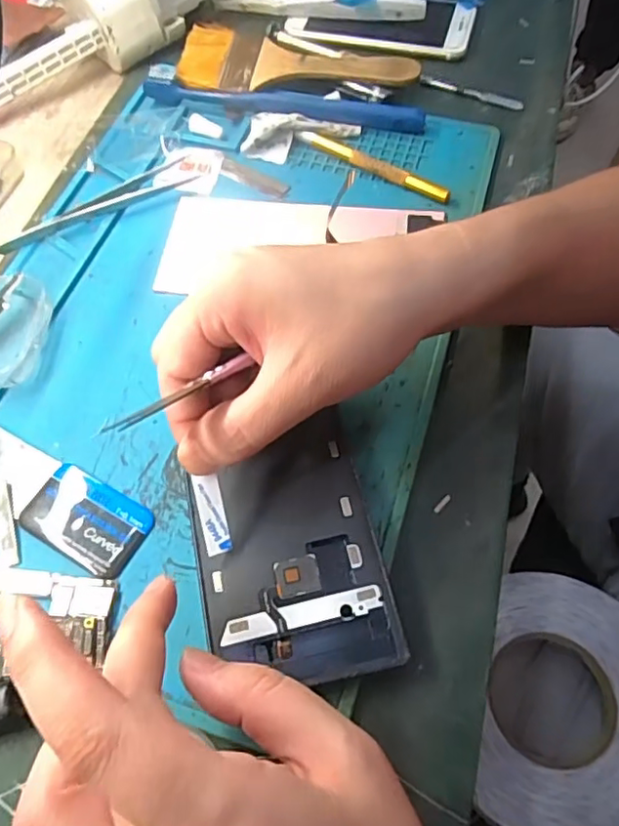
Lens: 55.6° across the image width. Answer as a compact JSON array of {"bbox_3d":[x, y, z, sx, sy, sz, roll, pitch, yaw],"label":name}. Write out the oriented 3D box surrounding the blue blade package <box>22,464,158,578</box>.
[{"bbox_3d":[-0.099,0.047,0.261,0.053,0.004,0.034,25,65,13],"label":"blue blade package"}]

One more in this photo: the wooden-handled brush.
[{"bbox_3d":[-0.008,-0.241,0.405,0.160,0.011,0.063,7,62,4],"label":"wooden-handled brush"}]

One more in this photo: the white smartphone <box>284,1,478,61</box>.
[{"bbox_3d":[0.054,-0.295,0.436,0.133,0.005,0.066,14,63,8],"label":"white smartphone"}]

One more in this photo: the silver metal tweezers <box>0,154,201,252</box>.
[{"bbox_3d":[-0.122,-0.122,0.348,0.122,0.008,0.020,-35,67,-16],"label":"silver metal tweezers"}]

